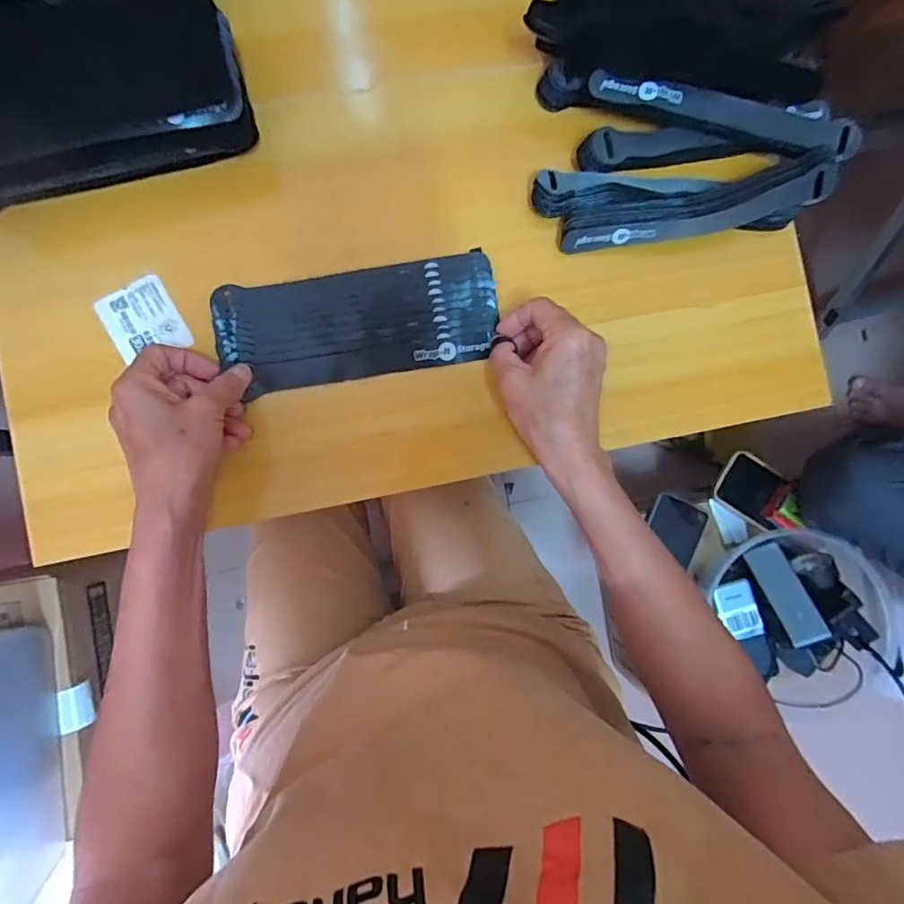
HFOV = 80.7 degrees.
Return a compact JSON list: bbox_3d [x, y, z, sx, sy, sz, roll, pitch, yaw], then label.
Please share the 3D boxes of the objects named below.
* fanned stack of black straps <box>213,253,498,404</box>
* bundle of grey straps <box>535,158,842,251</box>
[{"bbox_3d":[-0.065,-0.094,0.383,0.197,0.010,0.079,-10,90,-7],"label":"fanned stack of black straps"},{"bbox_3d":[0.170,-0.181,0.389,0.215,0.034,0.051,-4,89,-4],"label":"bundle of grey straps"}]

